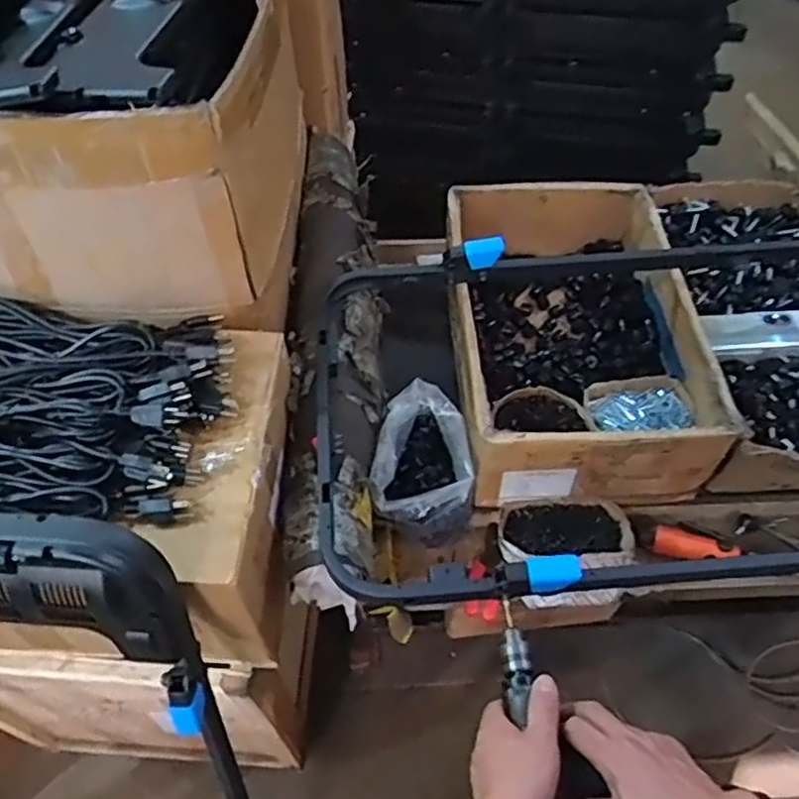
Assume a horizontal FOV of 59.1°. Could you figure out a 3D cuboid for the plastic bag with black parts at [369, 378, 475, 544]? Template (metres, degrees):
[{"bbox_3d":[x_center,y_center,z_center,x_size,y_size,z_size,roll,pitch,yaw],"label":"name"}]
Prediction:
[{"bbox_3d":[0.038,0.096,0.973,0.129,0.139,0.184,8,54,7],"label":"plastic bag with black parts"}]

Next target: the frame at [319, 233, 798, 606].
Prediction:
[{"bbox_3d":[0.372,-0.021,0.880,0.941,0.085,0.511,-3,53,-1],"label":"frame"}]

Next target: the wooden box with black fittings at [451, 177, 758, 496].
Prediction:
[{"bbox_3d":[0.266,-0.104,1.114,0.347,0.175,0.526,-2,53,-1],"label":"wooden box with black fittings"}]

